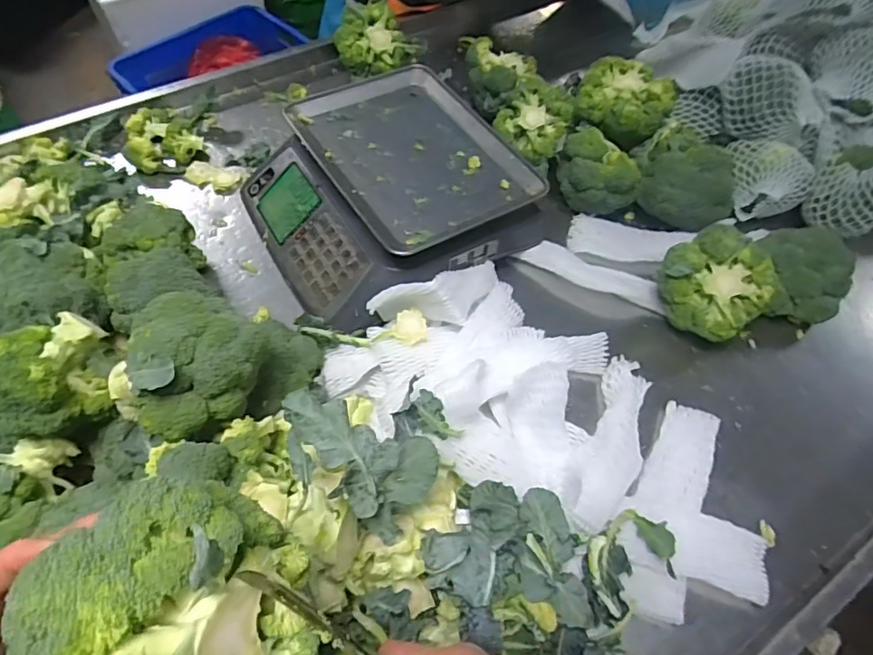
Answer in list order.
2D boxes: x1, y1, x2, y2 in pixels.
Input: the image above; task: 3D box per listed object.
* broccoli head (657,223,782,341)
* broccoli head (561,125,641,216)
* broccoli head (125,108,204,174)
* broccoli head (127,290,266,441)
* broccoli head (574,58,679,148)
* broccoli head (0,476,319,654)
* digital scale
[{"bbox_3d":[0.351,-0.049,0.678,0.135,0.126,0.100,36,63,18],"label":"broccoli head"},{"bbox_3d":[0.234,-0.222,0.770,0.112,0.099,0.080,37,63,19],"label":"broccoli head"},{"bbox_3d":[-0.436,-0.299,0.841,0.110,0.045,0.122,-28,63,-19],"label":"broccoli head"},{"bbox_3d":[-0.212,0.028,0.478,0.104,0.085,0.125,-10,59,-9],"label":"broccoli head"},{"bbox_3d":[0.270,-0.320,0.784,0.132,0.087,0.110,20,59,10],"label":"broccoli head"},{"bbox_3d":[-0.122,0.141,0.255,0.083,0.137,0.117,-14,51,37],"label":"broccoli head"},{"bbox_3d":[-0.078,-0.188,0.740,0.325,0.112,0.336,-29,63,-19],"label":"digital scale"}]

